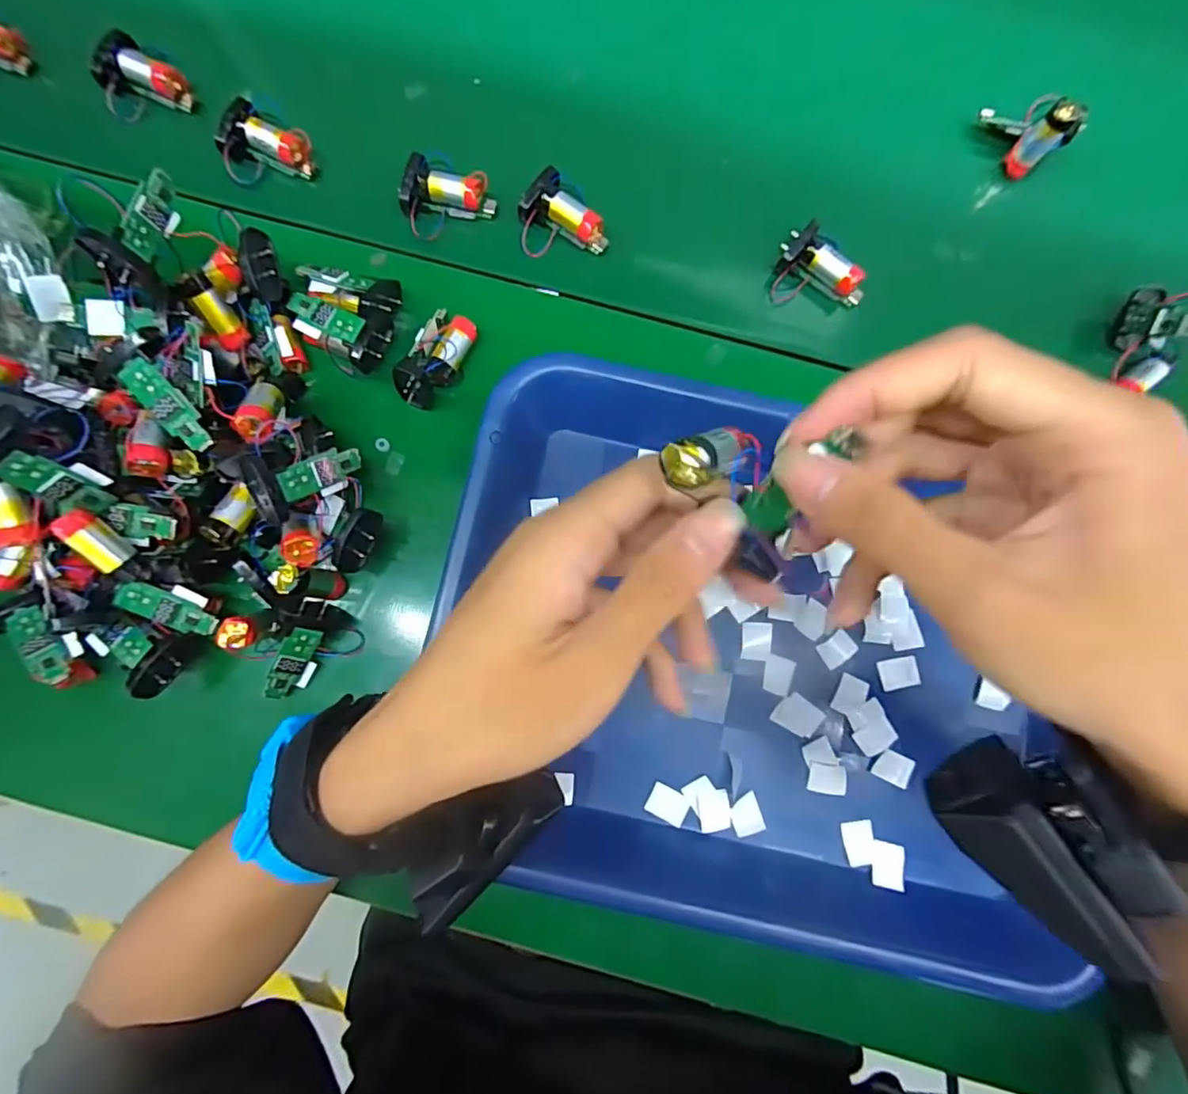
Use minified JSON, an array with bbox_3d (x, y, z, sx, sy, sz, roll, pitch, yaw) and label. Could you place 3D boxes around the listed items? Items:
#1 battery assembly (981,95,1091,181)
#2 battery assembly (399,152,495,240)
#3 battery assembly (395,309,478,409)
[{"bbox_3d":[0.248,-0.241,0.321,0.049,0.044,0.021,37,84,4],"label":"battery assembly"},{"bbox_3d":[-0.084,-0.201,0.322,0.049,0.016,0.040,9,83,1],"label":"battery assembly"},{"bbox_3d":[-0.086,-0.102,0.305,0.025,0.028,0.054,24,82,3],"label":"battery assembly"}]

